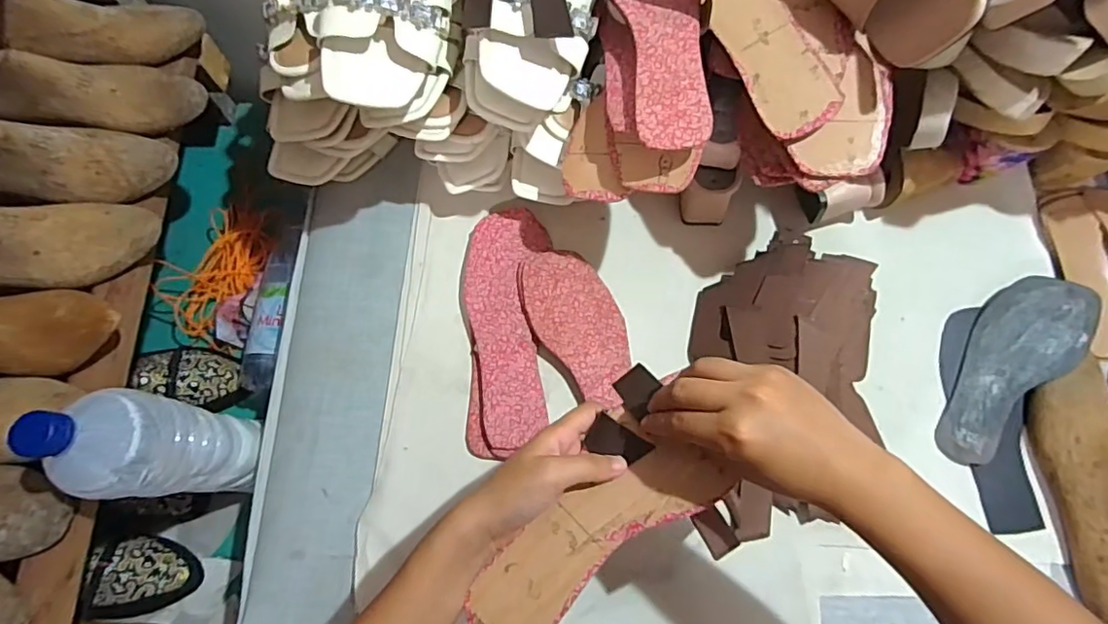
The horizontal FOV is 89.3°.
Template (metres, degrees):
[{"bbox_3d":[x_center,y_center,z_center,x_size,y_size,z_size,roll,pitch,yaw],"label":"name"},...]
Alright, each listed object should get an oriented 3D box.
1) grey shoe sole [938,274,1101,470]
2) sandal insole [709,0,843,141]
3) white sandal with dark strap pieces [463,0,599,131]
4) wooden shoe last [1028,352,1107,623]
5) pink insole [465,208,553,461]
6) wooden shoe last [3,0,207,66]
[{"bbox_3d":[0.430,0.052,0.525,0.075,0.033,0.199,34,77,11],"label":"grey shoe sole"},{"bbox_3d":[0.159,-0.243,0.460,0.058,0.019,0.223,-17,73,-4],"label":"sandal insole"},{"bbox_3d":[-0.018,-0.293,0.489,0.111,0.084,0.251,2,73,2],"label":"white sandal with dark strap pieces"},{"bbox_3d":[0.470,0.147,0.472,0.064,0.071,0.220,1,73,2],"label":"wooden shoe last"},{"bbox_3d":[-0.048,0.016,0.558,0.080,0.018,0.245,0,73,2],"label":"pink insole"},{"bbox_3d":[-0.459,-0.292,0.579,0.171,0.059,0.058,-11,72,-25],"label":"wooden shoe last"}]

